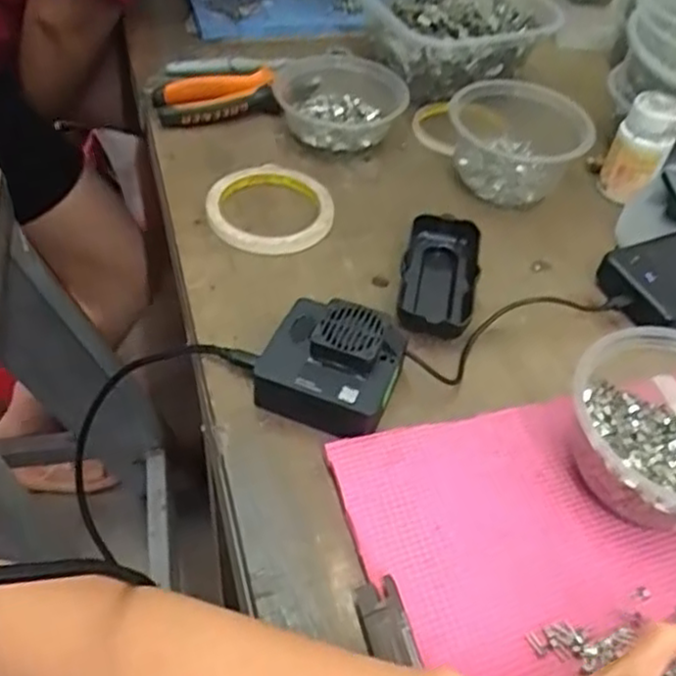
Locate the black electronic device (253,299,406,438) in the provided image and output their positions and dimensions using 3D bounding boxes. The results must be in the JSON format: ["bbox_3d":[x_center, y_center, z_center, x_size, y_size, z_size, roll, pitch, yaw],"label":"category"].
[{"bbox_3d":[-0.005,0.016,0.440,0.080,0.043,0.069,20,50,13],"label":"black electronic device"}]

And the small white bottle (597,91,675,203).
[{"bbox_3d":[0.247,-0.155,0.590,0.045,0.077,0.045,23,51,15],"label":"small white bottle"}]

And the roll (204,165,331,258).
[{"bbox_3d":[-0.052,-0.102,0.562,0.097,0.014,0.096,2,48,-3],"label":"roll"}]

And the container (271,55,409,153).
[{"bbox_3d":[0.001,-0.216,0.646,0.111,0.041,0.121,2,48,-3],"label":"container"}]

